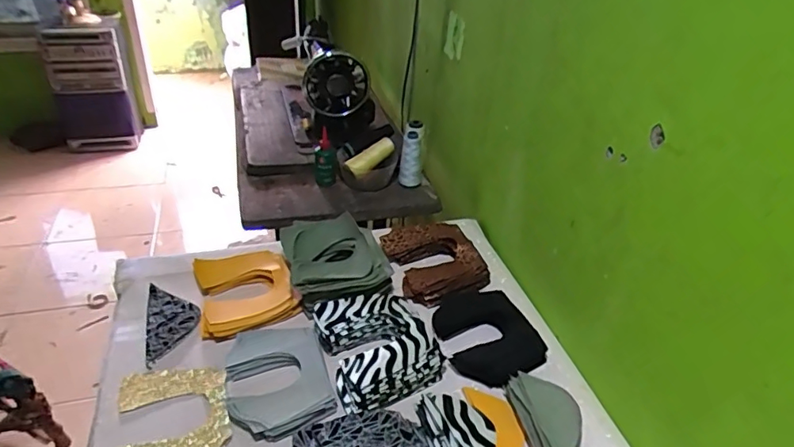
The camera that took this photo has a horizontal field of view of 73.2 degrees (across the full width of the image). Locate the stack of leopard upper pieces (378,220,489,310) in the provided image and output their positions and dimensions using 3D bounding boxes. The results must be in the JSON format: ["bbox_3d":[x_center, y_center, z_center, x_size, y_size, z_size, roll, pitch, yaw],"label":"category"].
[{"bbox_3d":[0.063,0.062,0.885,0.142,0.045,0.167,-9,36,-19],"label":"stack of leopard upper pieces"}]

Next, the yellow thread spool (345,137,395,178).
[{"bbox_3d":[-0.054,-0.137,1.100,0.117,0.044,0.033,-31,45,-31],"label":"yellow thread spool"}]

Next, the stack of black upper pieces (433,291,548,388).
[{"bbox_3d":[0.123,0.152,0.752,0.119,0.025,0.171,-12,37,-22],"label":"stack of black upper pieces"}]

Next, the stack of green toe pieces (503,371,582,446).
[{"bbox_3d":[0.178,0.231,0.631,0.064,0.041,0.127,-6,32,-12],"label":"stack of green toe pieces"}]

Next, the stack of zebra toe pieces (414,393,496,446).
[{"bbox_3d":[0.071,0.247,0.613,0.074,0.035,0.114,-12,37,-23],"label":"stack of zebra toe pieces"}]

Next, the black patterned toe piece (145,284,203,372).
[{"bbox_3d":[-0.316,0.138,0.755,0.069,0.009,0.145,-5,37,-16],"label":"black patterned toe piece"}]

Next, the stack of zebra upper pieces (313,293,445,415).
[{"bbox_3d":[-0.025,0.160,0.713,0.140,0.049,0.174,-11,37,-21],"label":"stack of zebra upper pieces"}]

